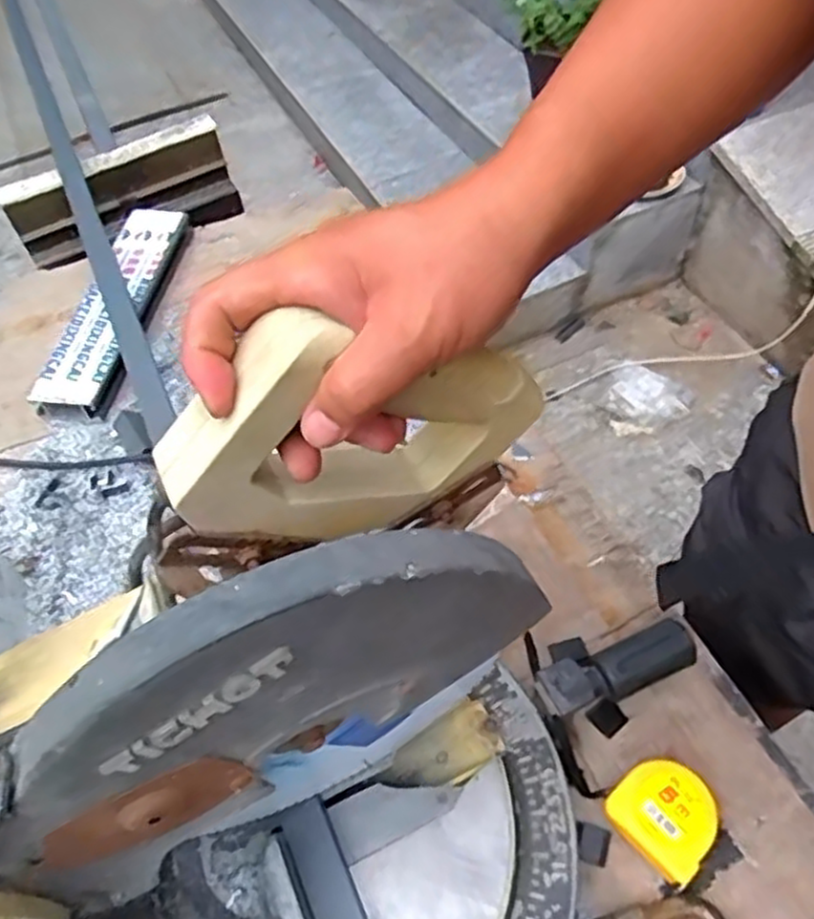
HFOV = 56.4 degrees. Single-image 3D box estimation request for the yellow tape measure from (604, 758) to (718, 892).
[{"bbox_3d":[0.185,0.255,0.546,0.066,0.033,0.070,-39,59,-21],"label":"yellow tape measure"}]

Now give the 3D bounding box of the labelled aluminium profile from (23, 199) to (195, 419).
[{"bbox_3d":[-0.349,-0.191,0.923,0.088,0.037,0.349,5,55,9],"label":"labelled aluminium profile"}]

